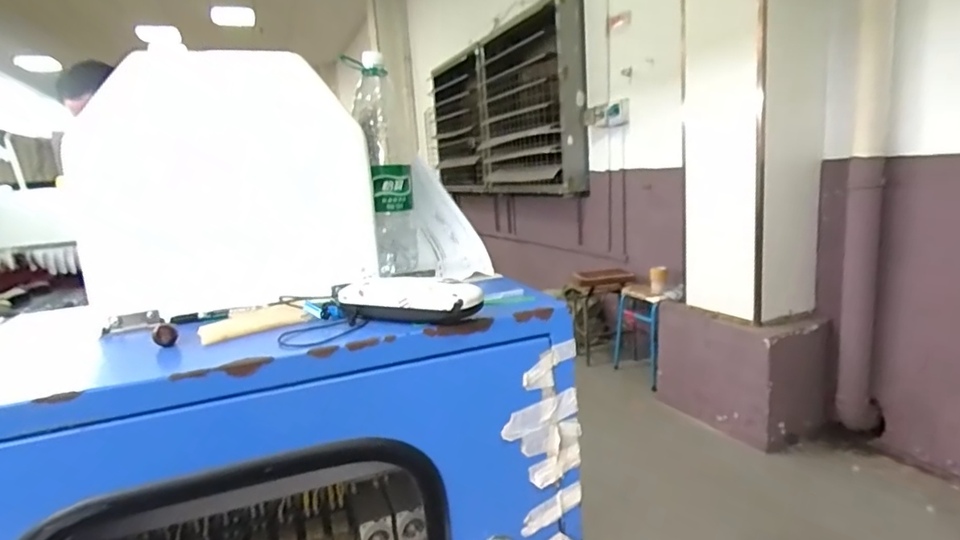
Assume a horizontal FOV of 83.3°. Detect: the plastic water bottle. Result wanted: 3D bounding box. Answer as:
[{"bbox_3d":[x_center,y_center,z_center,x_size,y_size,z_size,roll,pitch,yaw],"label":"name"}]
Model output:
[{"bbox_3d":[-0.145,-0.154,0.821,0.089,0.308,0.086,4,13,34],"label":"plastic water bottle"}]

